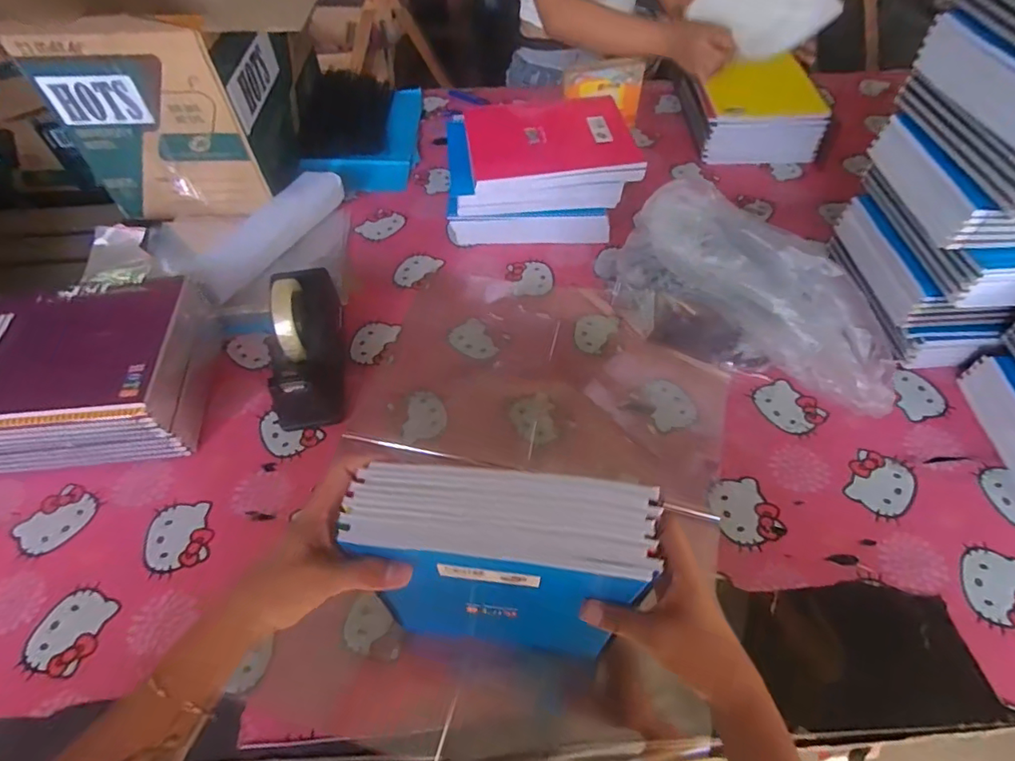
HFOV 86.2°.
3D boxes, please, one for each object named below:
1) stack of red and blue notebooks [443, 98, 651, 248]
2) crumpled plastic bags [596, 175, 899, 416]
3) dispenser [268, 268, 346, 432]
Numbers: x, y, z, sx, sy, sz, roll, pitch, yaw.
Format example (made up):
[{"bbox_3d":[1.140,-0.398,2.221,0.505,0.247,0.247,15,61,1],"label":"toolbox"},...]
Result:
[{"bbox_3d":[0.050,-0.335,0.886,0.290,0.149,0.191,-4,53,-1],"label":"stack of red and blue notebooks"},{"bbox_3d":[0.295,-0.106,0.690,0.376,0.178,0.111,34,61,25],"label":"crumpled plastic bags"},{"bbox_3d":[-0.263,-0.050,0.694,0.080,0.130,0.194,-7,53,-3],"label":"dispenser"}]

